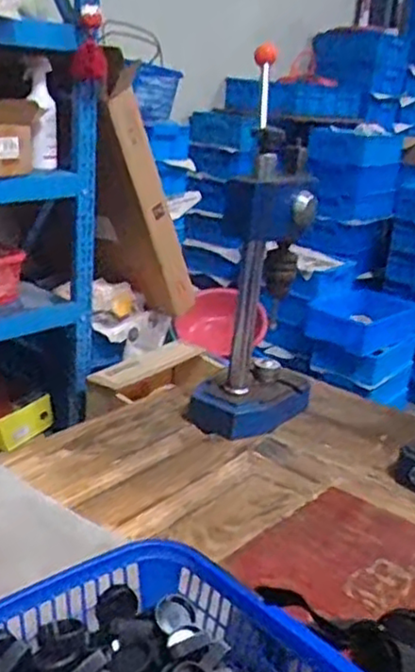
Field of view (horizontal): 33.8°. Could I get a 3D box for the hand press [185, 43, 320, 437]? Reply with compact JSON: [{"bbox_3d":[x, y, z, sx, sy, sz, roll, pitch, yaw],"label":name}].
[{"bbox_3d":[0.096,-0.100,1.033,0.172,0.487,0.214,10,20,8],"label":"hand press"}]

